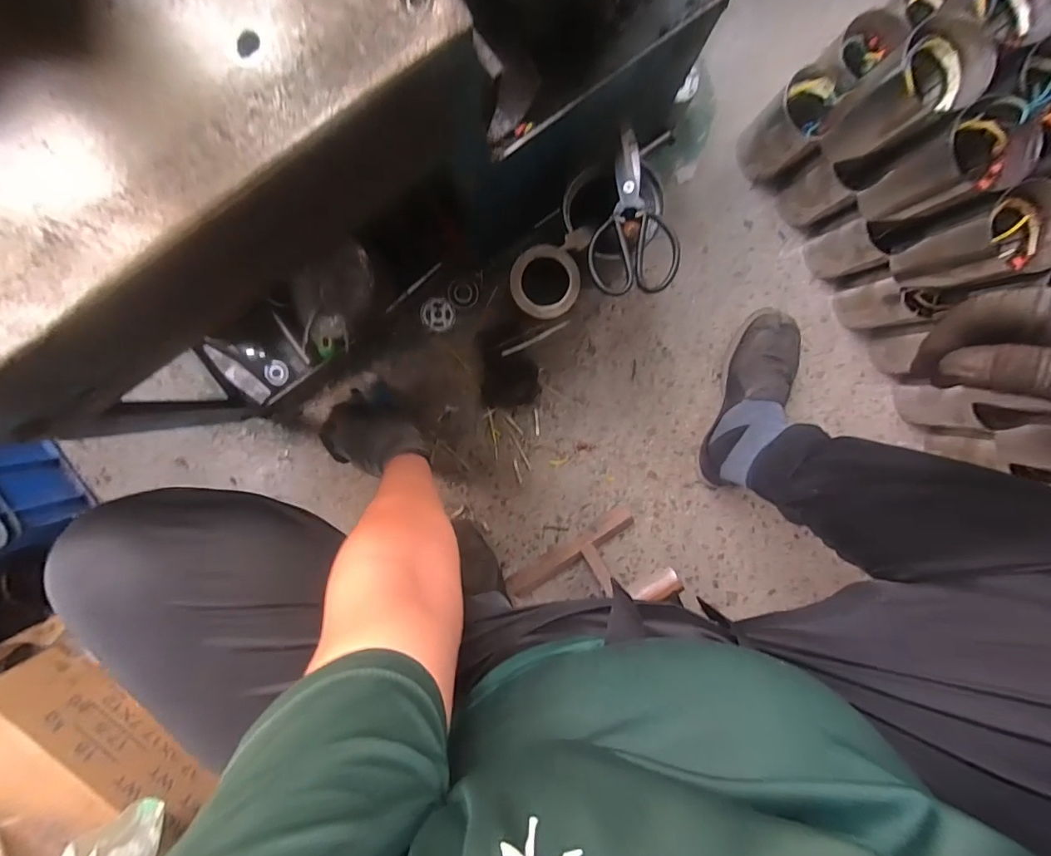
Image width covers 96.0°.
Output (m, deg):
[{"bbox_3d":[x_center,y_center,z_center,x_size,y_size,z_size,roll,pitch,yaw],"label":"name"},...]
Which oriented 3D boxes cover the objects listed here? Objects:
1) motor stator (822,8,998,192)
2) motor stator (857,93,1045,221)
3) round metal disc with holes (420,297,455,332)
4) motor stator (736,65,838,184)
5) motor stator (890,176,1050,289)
[{"bbox_3d":[0.431,-0.371,0.546,0.094,0.145,0.105,-40,93,2],"label":"motor stator"},{"bbox_3d":[0.480,-0.297,0.542,0.090,0.138,0.091,0,94,-1],"label":"motor stator"},{"bbox_3d":[-0.134,-0.173,0.723,0.050,0.004,0.048,1,95,-2],"label":"round metal disc with holes"},{"bbox_3d":[0.367,-0.421,0.662,0.083,0.125,0.088,0,95,-2],"label":"motor stator"},{"bbox_3d":[0.532,-0.216,0.556,0.100,0.120,0.088,-20,94,1],"label":"motor stator"}]

